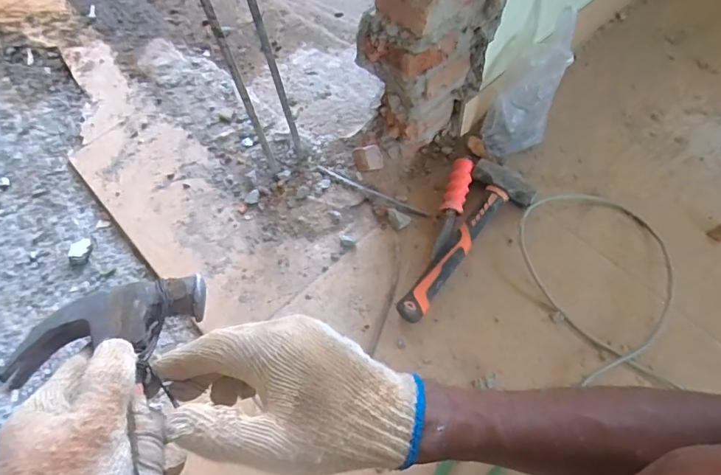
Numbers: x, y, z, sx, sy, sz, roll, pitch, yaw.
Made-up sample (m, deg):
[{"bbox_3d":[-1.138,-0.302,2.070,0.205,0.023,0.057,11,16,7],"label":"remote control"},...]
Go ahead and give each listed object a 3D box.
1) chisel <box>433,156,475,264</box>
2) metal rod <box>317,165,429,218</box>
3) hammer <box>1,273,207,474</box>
[{"bbox_3d":[0.141,-0.045,0.752,0.033,0.027,0.162,17,84,8],"label":"chisel"},{"bbox_3d":[0.019,-0.075,0.783,0.193,0.012,0.011,24,67,16],"label":"metal rod"},{"bbox_3d":[-0.125,0.152,0.272,0.115,0.040,0.274,-18,59,-8],"label":"hammer"}]

